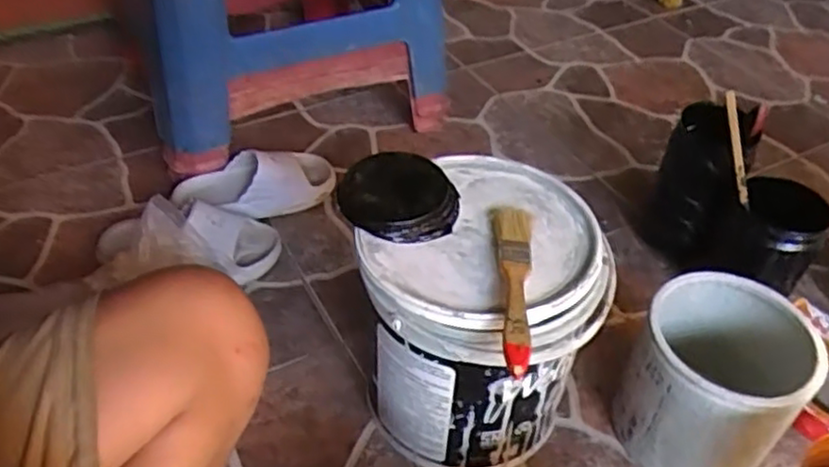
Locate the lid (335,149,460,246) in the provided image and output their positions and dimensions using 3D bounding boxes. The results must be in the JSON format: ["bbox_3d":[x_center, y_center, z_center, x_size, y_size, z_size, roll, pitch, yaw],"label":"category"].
[{"bbox_3d":[-0.012,-0.029,0.516,0.087,0.022,0.087,0,40,0],"label":"lid"}]

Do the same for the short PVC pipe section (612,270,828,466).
[{"bbox_3d":[0.239,0.119,0.554,0.118,0.123,0.126,31,49,27],"label":"short PVC pipe section"}]

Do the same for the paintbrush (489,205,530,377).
[{"bbox_3d":[0.069,0.031,0.454,0.028,0.023,0.164,2,40,1],"label":"paintbrush"}]

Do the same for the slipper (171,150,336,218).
[{"bbox_3d":[-0.182,-0.054,0.787,0.182,0.063,0.082,-14,45,-18],"label":"slipper"}]

